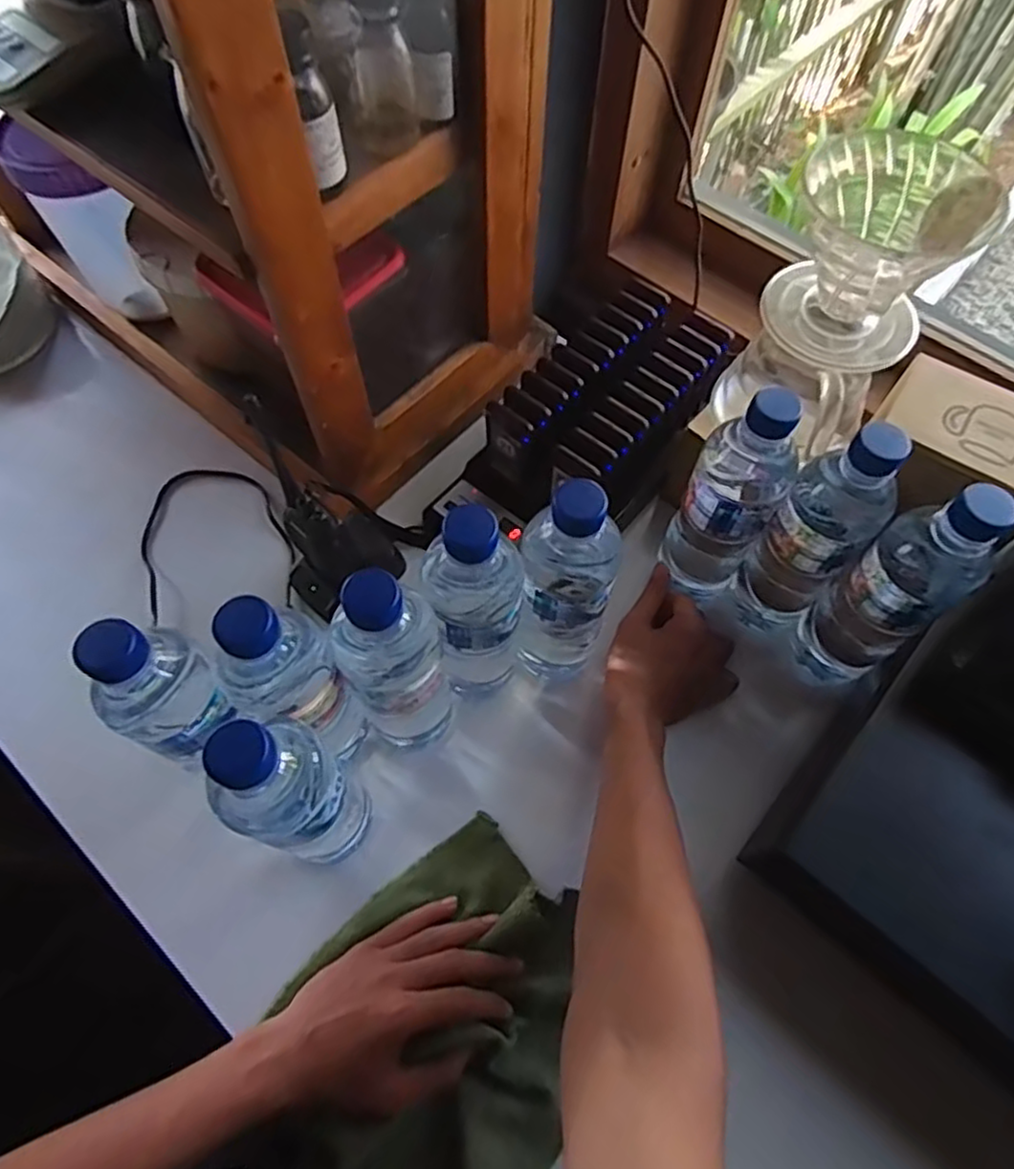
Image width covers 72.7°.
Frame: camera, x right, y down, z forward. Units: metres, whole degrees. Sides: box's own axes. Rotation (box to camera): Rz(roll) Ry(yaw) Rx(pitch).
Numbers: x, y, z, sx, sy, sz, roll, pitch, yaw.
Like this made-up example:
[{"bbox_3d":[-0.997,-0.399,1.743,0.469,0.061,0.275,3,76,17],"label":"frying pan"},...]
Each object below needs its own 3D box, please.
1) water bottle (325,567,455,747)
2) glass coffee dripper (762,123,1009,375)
[{"bbox_3d":[-0.067,0.061,0.455,0.054,0.218,0.061,-9,64,-6],"label":"water bottle"},{"bbox_3d":[0.231,-0.202,0.449,0.107,0.112,0.091,-25,66,-13],"label":"glass coffee dripper"}]

